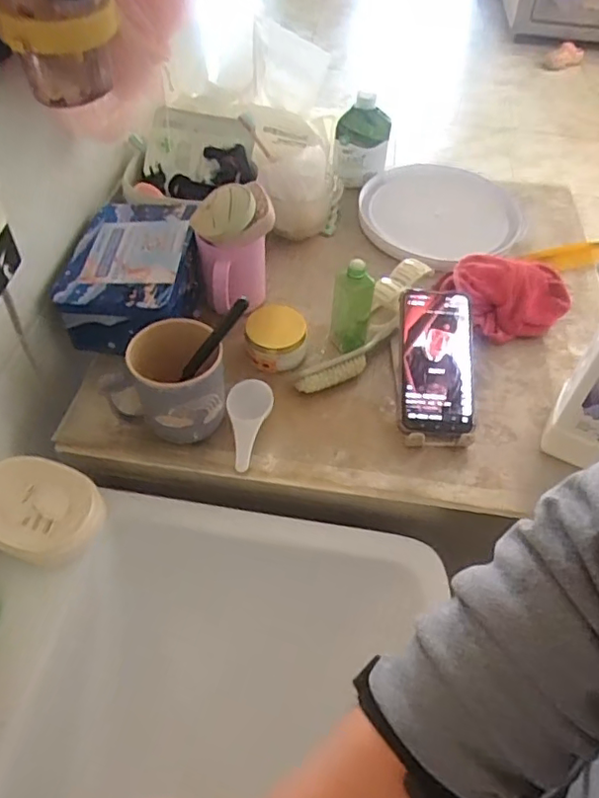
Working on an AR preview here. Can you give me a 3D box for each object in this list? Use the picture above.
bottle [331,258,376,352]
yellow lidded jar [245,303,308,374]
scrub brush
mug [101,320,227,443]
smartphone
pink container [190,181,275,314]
[{"bbox_3d":[0.060,-0.108,0.662,0.045,0.111,0.041,7,51,3],"label":"bottle"},{"bbox_3d":[-0.026,-0.071,0.664,0.070,0.043,0.063,0,51,-3],"label":"yellow lidded jar"},{"bbox_3d":[0.082,-0.086,0.687,0.057,0.053,0.244,30,56,21],"label":"scrub brush"},{"bbox_3d":[-0.126,-0.014,0.583,0.103,0.108,0.086,11,51,6],"label":"mug"},{"bbox_3d":[0.145,-0.040,0.627,0.076,0.017,0.158,3,73,0],"label":"smartphone"},{"bbox_3d":[-0.074,-0.162,0.683,0.088,0.146,0.085,-4,51,-6],"label":"pink container"}]

